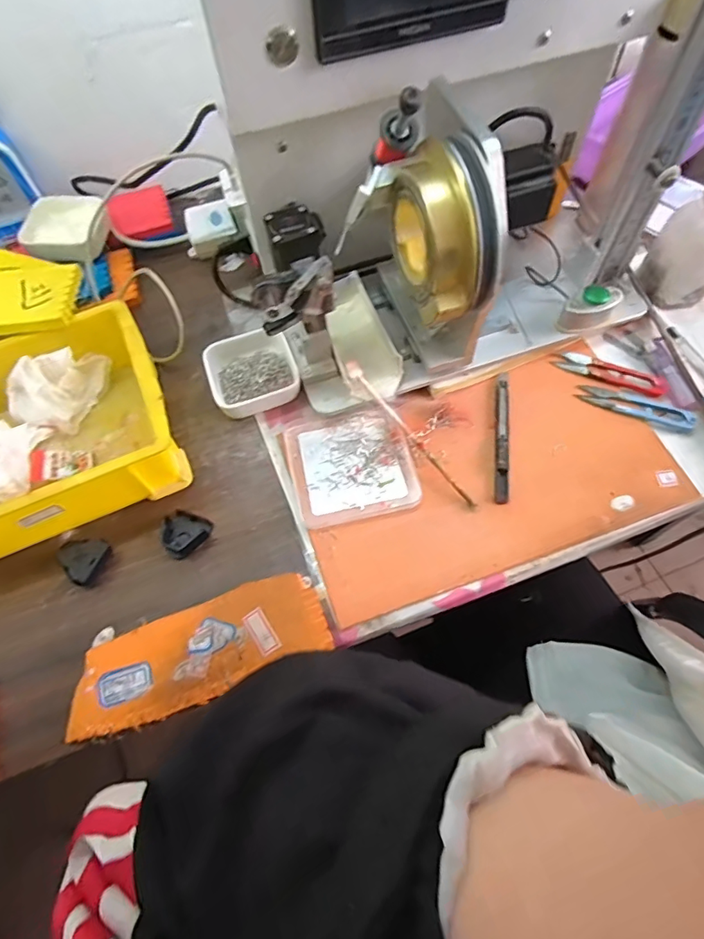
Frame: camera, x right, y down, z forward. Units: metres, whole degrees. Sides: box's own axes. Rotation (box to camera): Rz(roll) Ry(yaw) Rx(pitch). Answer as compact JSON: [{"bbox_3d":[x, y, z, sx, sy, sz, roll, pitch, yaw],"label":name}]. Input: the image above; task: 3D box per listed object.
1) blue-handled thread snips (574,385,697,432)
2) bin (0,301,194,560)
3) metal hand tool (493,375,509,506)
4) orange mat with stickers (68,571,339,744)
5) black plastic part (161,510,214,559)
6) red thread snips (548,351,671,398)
[{"bbox_3d":[0.260,-0.060,0.452,0.098,0.007,0.025,22,67,13],"label":"blue-handled thread snips"},{"bbox_3d":[-0.289,-0.031,0.434,0.249,0.074,0.187,-23,65,-8],"label":"bin"},{"bbox_3d":[0.136,-0.033,0.445,0.012,0.005,0.133,6,64,6],"label":"metal hand tool"},{"bbox_3d":[-0.115,0.137,0.372,0.190,0.013,0.066,-21,65,-7],"label":"orange mat with stickers"},{"bbox_3d":[-0.143,0.051,0.417,0.040,0.014,0.037,-1,64,2],"label":"black plastic part"},{"bbox_3d":[0.247,-0.093,0.469,0.101,0.005,0.027,22,67,13],"label":"red thread snips"}]

